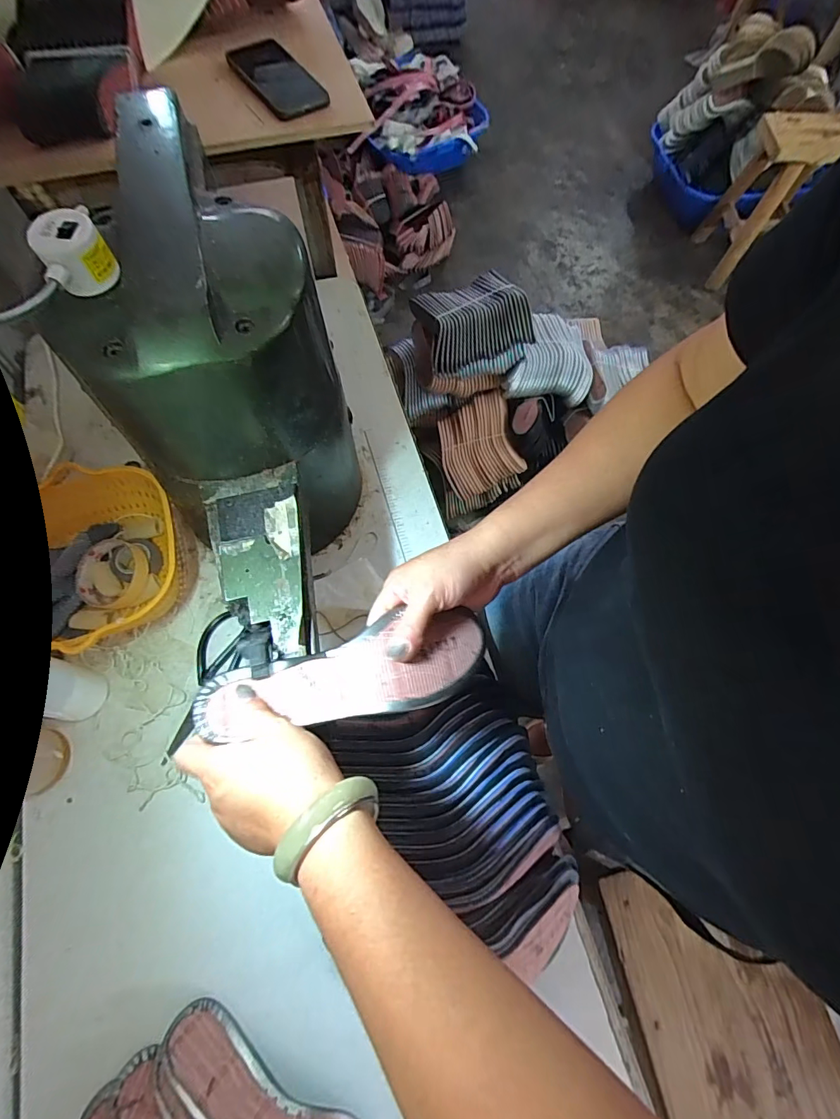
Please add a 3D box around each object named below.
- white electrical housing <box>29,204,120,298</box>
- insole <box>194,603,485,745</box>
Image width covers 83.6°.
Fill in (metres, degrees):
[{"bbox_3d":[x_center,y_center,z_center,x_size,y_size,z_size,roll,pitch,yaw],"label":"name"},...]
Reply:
[{"bbox_3d":[-0.227,-0.202,0.310,0.040,0.035,0.032,-26,72,-10],"label":"white electrical housing"},{"bbox_3d":[-0.056,0.090,0.366,0.224,0.028,0.068,-12,70,-8],"label":"insole"}]

